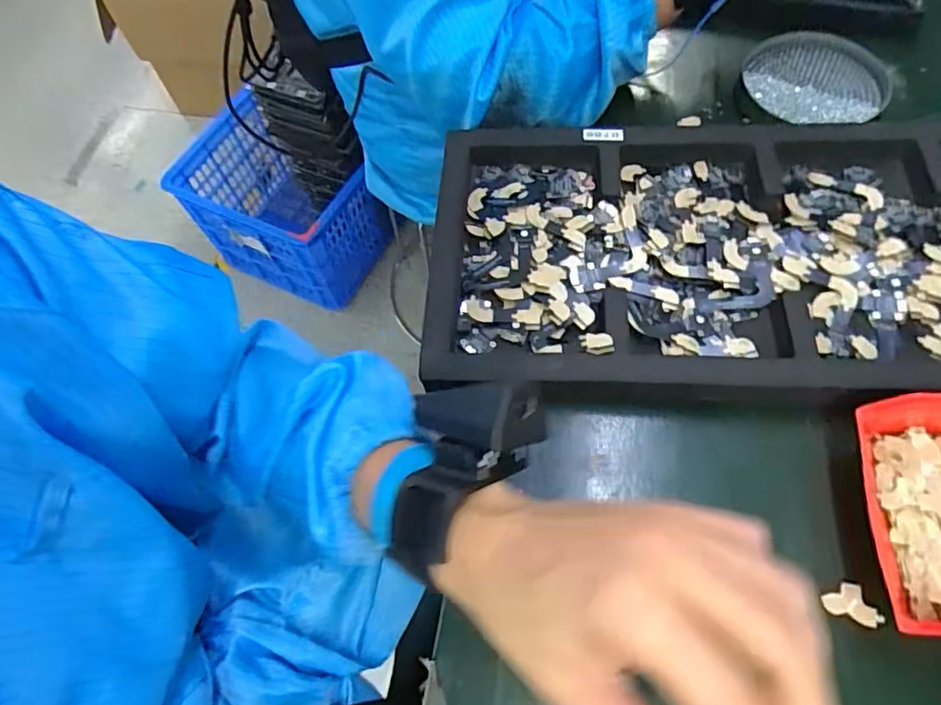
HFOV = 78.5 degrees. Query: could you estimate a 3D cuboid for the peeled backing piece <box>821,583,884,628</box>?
[{"bbox_3d":[0.215,0.145,0.325,0.022,0.004,0.024,-31,64,3],"label":"peeled backing piece"}]

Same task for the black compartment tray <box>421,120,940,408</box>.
[{"bbox_3d":[0.217,-0.068,0.410,0.492,0.033,0.237,3,65,5],"label":"black compartment tray"}]

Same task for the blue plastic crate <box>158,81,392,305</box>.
[{"bbox_3d":[-0.389,-0.322,1.244,0.354,0.316,0.288,28,69,15],"label":"blue plastic crate"}]

